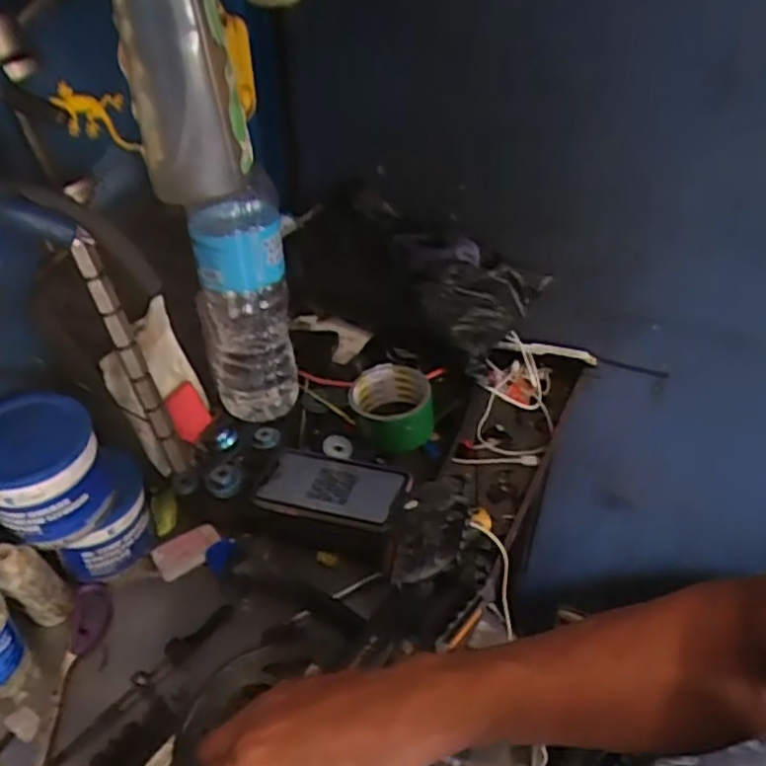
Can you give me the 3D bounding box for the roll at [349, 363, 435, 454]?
[{"bbox_3d":[0.010,0.030,0.762,0.082,0.059,0.090,0,40,0],"label":"roll"}]

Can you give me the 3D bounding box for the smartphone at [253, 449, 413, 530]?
[{"bbox_3d":[-0.048,0.101,0.717,0.146,0.016,0.079,8,40,19],"label":"smartphone"}]

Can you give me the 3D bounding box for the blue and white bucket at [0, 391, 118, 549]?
[{"bbox_3d":[-0.294,0.075,0.625,0.093,0.102,0.098,0,40,1],"label":"blue and white bucket"}]

